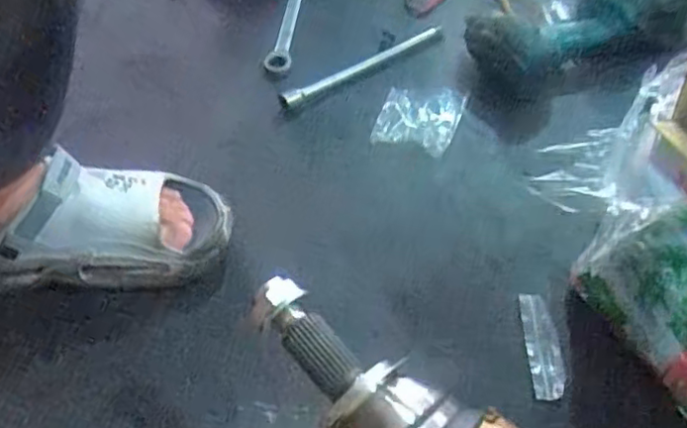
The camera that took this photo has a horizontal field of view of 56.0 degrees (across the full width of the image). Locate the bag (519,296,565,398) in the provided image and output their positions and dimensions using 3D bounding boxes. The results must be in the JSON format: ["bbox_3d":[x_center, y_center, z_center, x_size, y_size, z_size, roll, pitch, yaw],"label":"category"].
[{"bbox_3d":[0.174,0.117,0.564,0.030,0.014,0.097,0,52,1],"label":"bag"}]

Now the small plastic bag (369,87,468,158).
[{"bbox_3d":[0.083,-0.107,0.714,0.089,0.023,0.085,13,53,11],"label":"small plastic bag"}]

